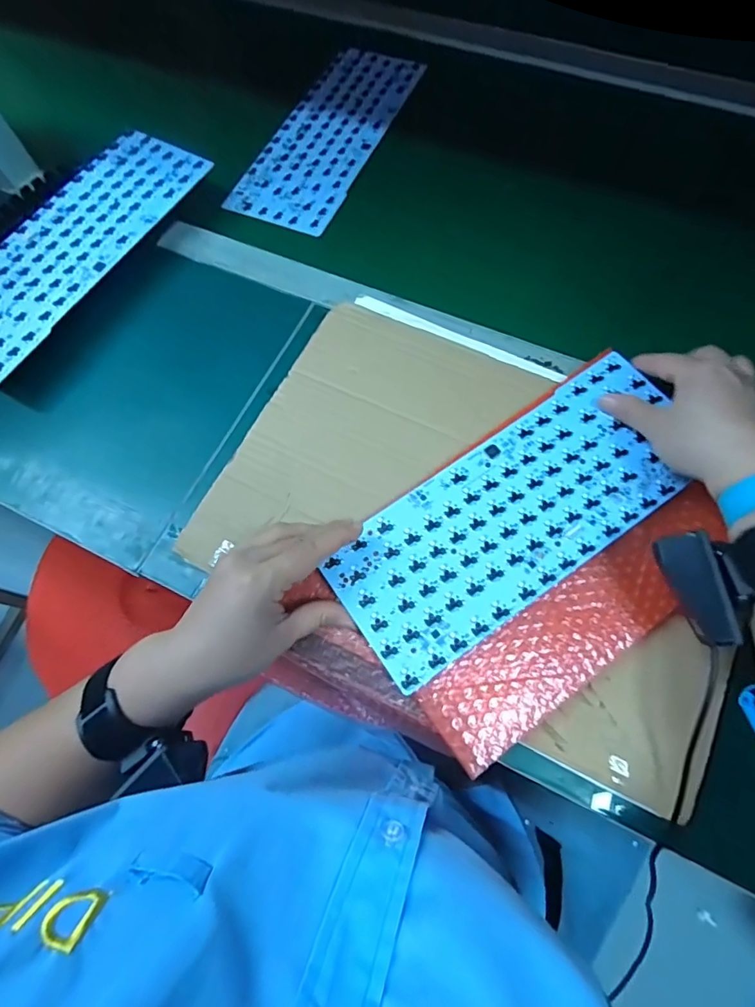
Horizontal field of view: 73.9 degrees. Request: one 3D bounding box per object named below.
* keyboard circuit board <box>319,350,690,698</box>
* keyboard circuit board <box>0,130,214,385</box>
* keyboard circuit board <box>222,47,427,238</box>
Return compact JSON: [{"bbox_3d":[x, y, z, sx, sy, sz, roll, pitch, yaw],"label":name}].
[{"bbox_3d":[0.111,0.003,0.385,0.304,0.004,0.120,-38,71,-12],"label":"keyboard circuit board"},{"bbox_3d":[-0.303,-0.257,0.494,0.113,0.005,0.310,29,73,11],"label":"keyboard circuit board"},{"bbox_3d":[-0.056,-0.439,0.595,0.121,0.010,0.305,21,72,10],"label":"keyboard circuit board"}]

